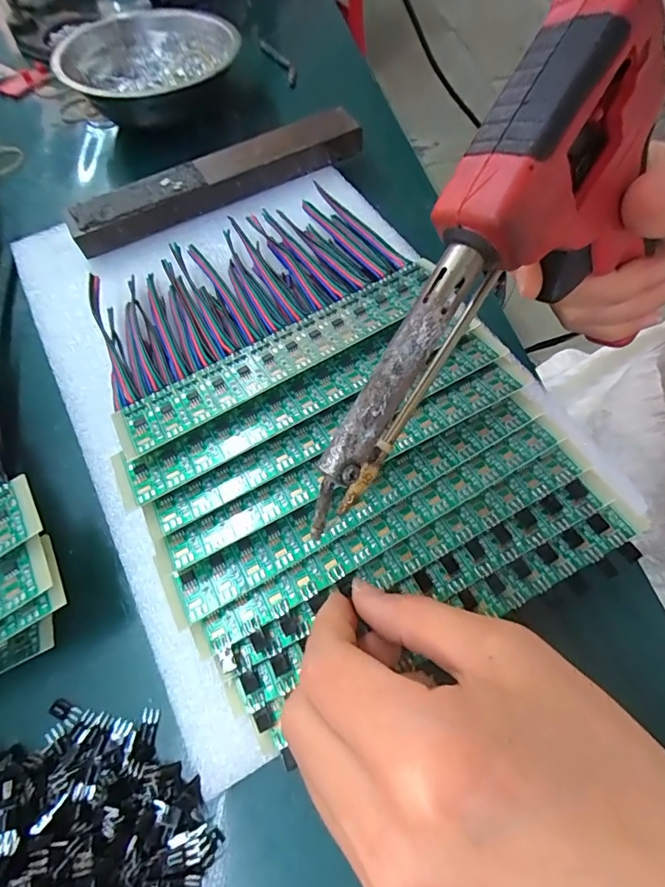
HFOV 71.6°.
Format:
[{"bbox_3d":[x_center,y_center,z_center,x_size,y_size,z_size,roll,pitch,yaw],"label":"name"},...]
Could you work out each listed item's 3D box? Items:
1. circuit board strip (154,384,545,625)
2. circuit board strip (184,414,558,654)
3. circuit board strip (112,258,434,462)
[{"bbox_3d":[0.012,0.020,0.183,0.162,0.007,0.019,-29,62,-9],"label":"circuit board strip"},{"bbox_3d":[0.022,0.033,0.180,0.162,0.004,0.014,-30,61,-8],"label":"circuit board strip"},{"bbox_3d":[-0.020,-0.042,0.206,0.159,0.004,0.033,-29,52,-11],"label":"circuit board strip"}]

